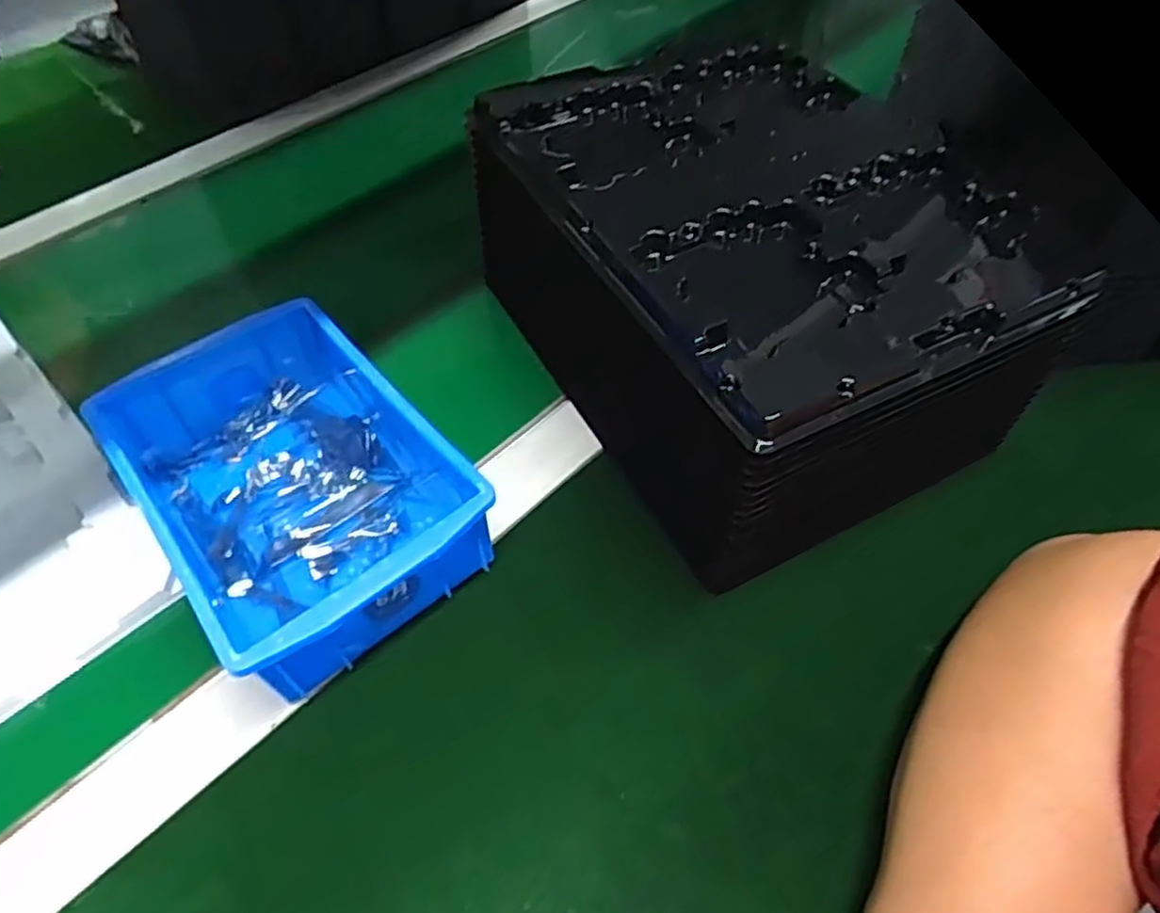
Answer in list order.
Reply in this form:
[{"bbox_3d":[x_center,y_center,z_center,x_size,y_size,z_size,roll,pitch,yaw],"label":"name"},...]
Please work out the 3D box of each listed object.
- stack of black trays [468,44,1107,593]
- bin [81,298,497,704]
[{"bbox_3d":[0.091,-0.100,0.423,0.203,0.138,0.276,-23,55,-16],"label":"stack of black trays"},{"bbox_3d":[-0.148,0.014,0.382,0.126,0.065,0.197,-34,59,-23],"label":"bin"}]

